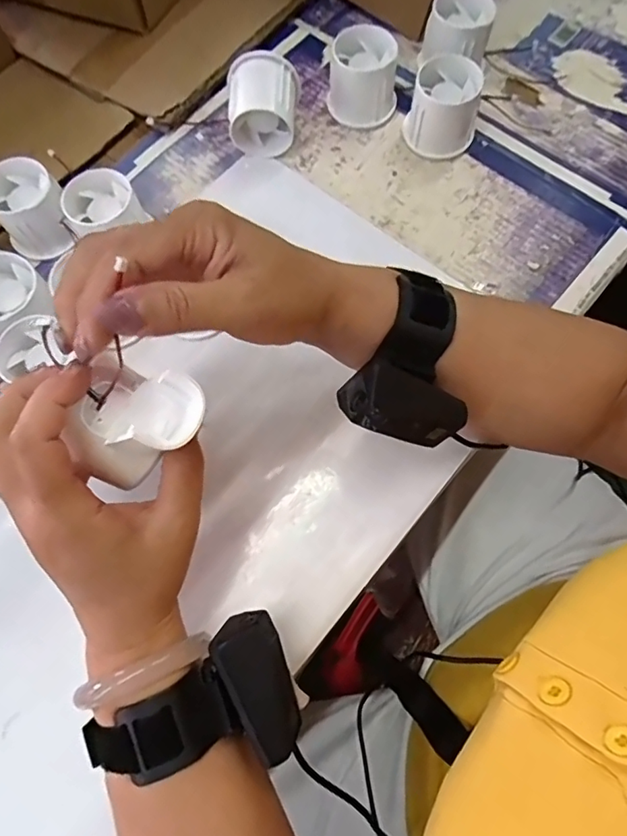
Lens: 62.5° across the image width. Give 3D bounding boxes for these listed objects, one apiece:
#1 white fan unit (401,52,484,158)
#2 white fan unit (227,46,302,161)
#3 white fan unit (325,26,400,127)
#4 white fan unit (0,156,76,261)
[{"bbox_3d":[0.104,-0.247,0.413,0.054,0.049,0.054,16,72,7],"label":"white fan unit"},{"bbox_3d":[-0.040,-0.246,0.411,0.052,0.058,0.045,6,71,4],"label":"white fan unit"},{"bbox_3d":[0.041,-0.278,0.424,0.055,0.049,0.053,6,71,4],"label":"white fan unit"},{"bbox_3d":[-0.213,-0.157,0.391,0.054,0.044,0.057,-37,74,-10],"label":"white fan unit"}]

